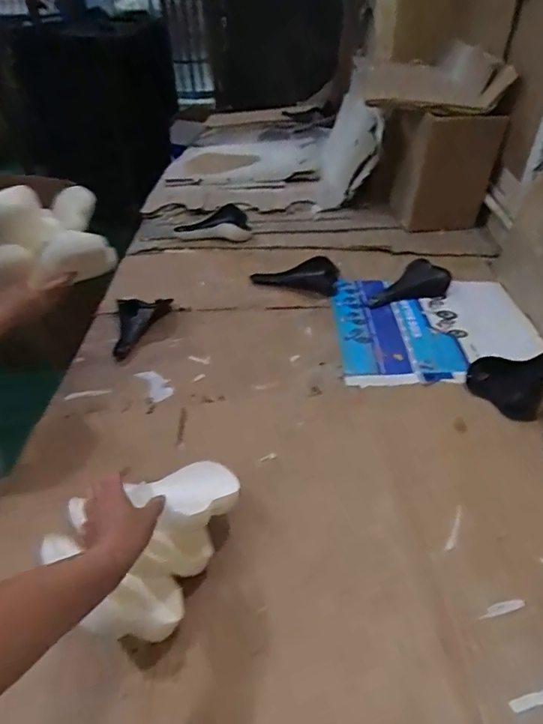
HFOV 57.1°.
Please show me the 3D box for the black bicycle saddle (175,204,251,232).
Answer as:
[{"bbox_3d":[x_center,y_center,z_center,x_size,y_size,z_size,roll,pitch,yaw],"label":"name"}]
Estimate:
[{"bbox_3d":[-0.200,-0.494,1.730,0.246,0.060,0.116,-18,42,-19],"label":"black bicycle saddle"}]

